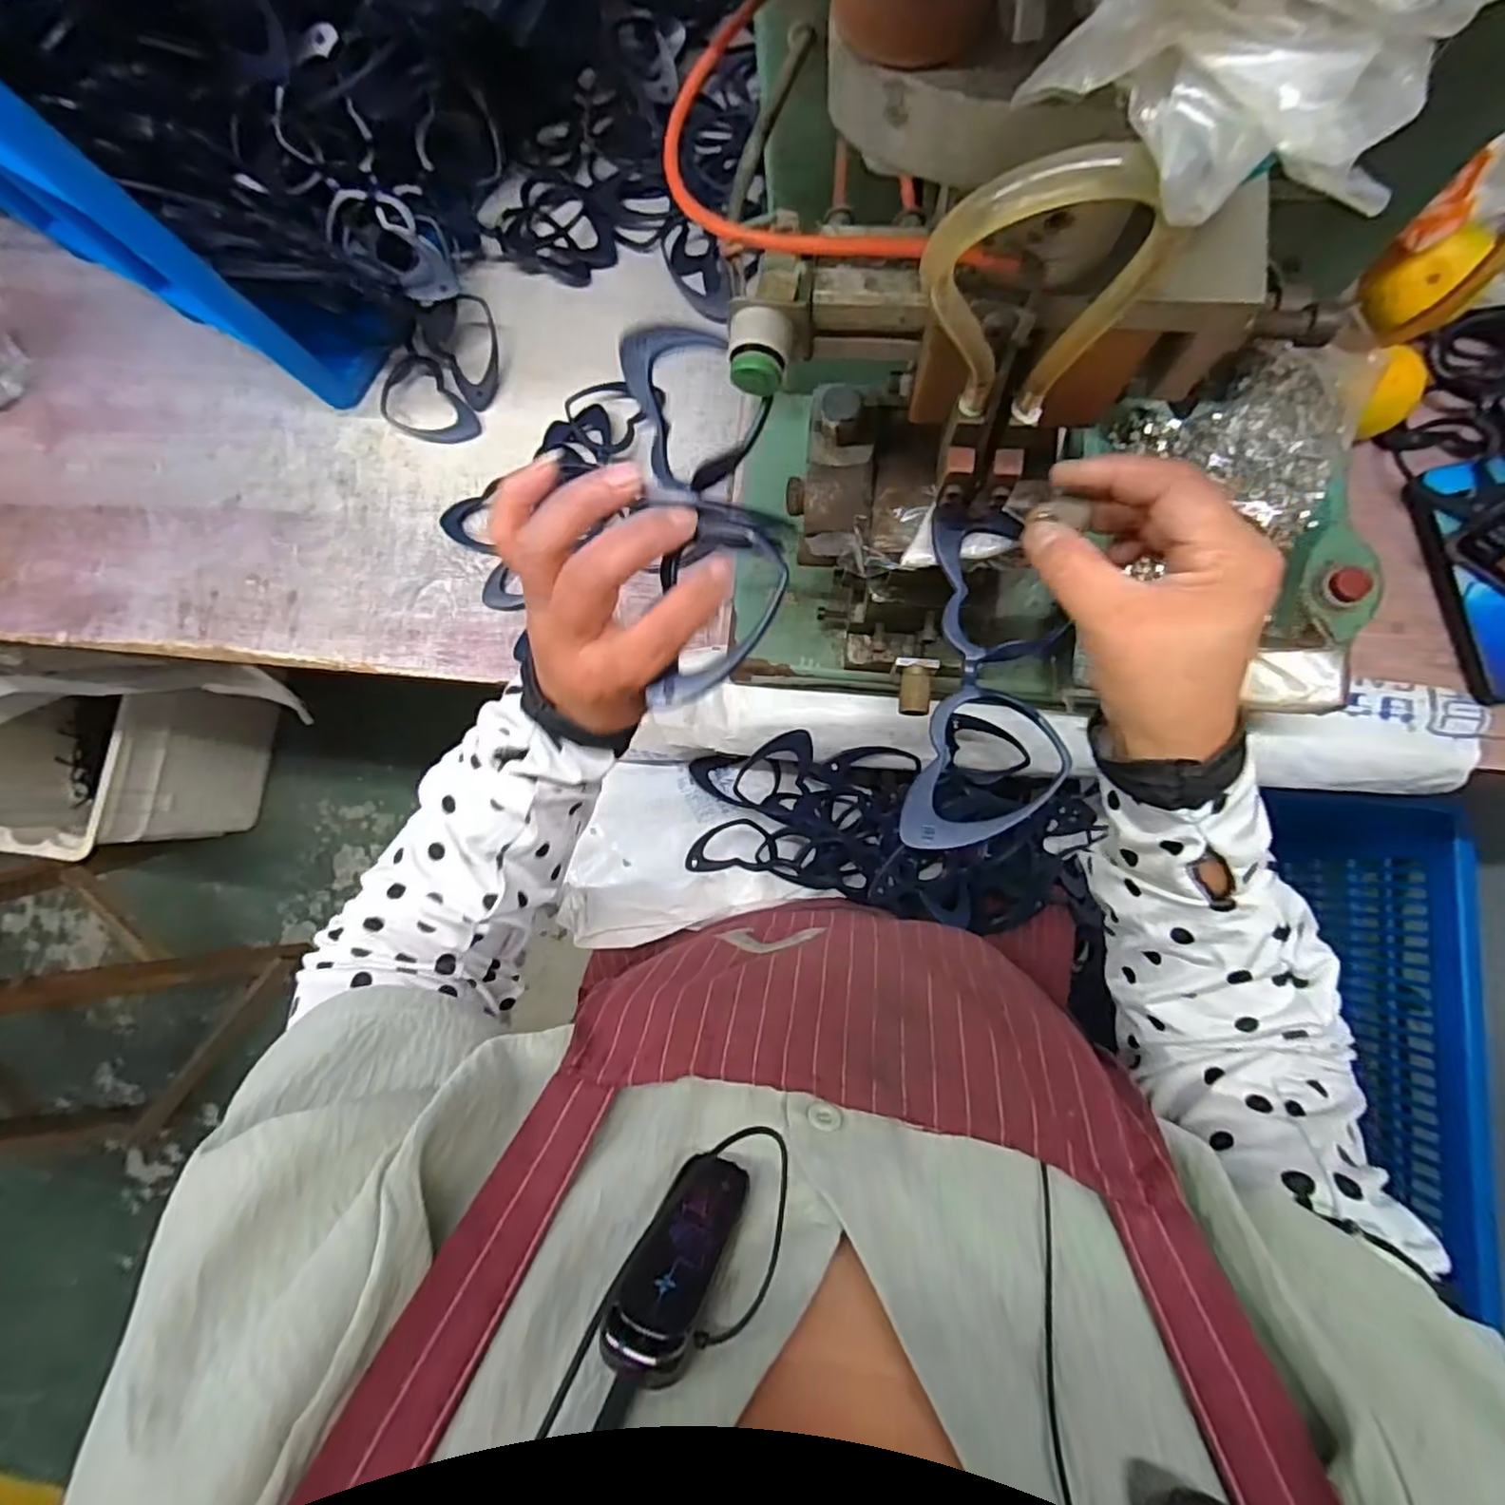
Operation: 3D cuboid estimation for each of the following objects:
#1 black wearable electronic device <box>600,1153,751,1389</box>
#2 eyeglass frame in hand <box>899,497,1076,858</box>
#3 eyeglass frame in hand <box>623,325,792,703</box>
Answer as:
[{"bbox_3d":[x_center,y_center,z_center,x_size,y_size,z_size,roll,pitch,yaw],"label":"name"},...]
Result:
[{"bbox_3d":[-0.020,0.147,0.202,0.023,0.062,0.009,32,119,8],"label":"black wearable electronic device"},{"bbox_3d":[0.098,-0.032,0.283,0.060,0.012,0.146,5,78,5],"label":"eyeglass frame in hand"},{"bbox_3d":[-0.021,-0.095,0.262,0.062,0.024,0.144,-12,83,3],"label":"eyeglass frame in hand"}]

